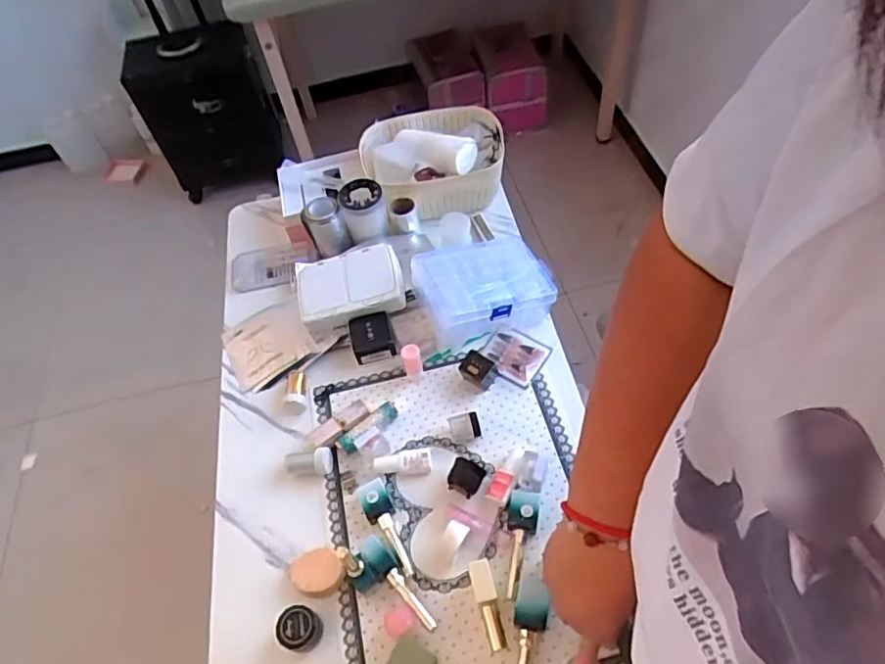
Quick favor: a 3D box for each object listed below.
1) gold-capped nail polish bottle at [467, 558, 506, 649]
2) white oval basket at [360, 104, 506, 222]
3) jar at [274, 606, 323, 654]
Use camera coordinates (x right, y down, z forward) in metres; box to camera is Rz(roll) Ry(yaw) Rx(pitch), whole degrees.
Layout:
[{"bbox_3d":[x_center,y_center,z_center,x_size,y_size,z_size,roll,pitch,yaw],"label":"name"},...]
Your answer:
[{"bbox_3d":[0.044,0.266,0.574,0.022,0.024,0.079,-13,55,-3],"label":"gold-capped nail polish bottle"},{"bbox_3d":[-0.014,-0.260,0.903,0.212,0.084,0.167,-12,55,-2],"label":"white oval basket"},{"bbox_3d":[-0.142,0.295,0.579,0.036,0.038,0.038,-3,55,4],"label":"jar"}]

